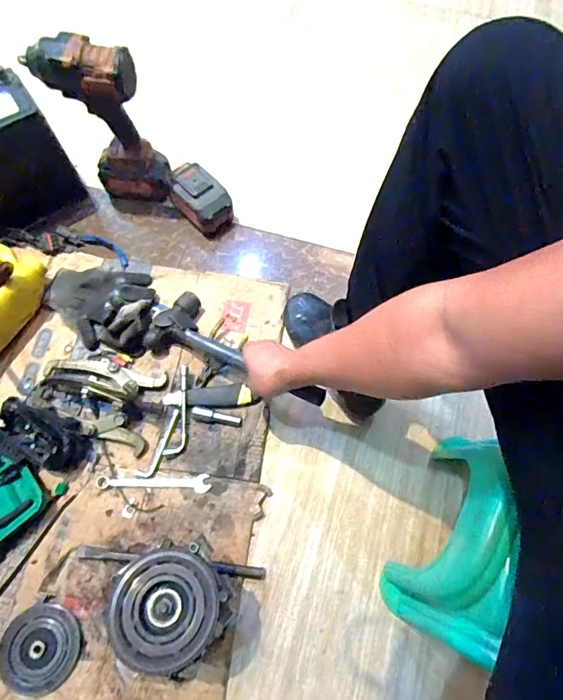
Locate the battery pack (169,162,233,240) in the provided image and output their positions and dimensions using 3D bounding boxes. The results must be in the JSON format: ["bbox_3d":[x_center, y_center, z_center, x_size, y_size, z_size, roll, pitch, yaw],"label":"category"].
[{"bbox_3d":[-0.152,-0.283,0.798,0.130,0.080,0.072,43,74,14],"label":"battery pack"}]

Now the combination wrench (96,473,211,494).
[{"bbox_3d":[-0.196,0.202,0.651,0.171,0.007,0.028,3,69,1],"label":"combination wrench"}]

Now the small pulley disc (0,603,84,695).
[{"bbox_3d":[-0.326,0.399,0.564,0.106,0.016,0.095,-15,70,-6],"label":"small pulley disc"}]

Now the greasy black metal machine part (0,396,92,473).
[{"bbox_3d":[-0.361,0.128,0.629,0.119,0.073,0.080,18,70,7],"label":"greasy black metal machine part"}]

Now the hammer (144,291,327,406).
[{"bbox_3d":[-0.069,0.000,0.670,0.322,0.032,0.114,24,70,23],"label":"hammer"}]

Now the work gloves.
[{"bbox_3d":[-0.316,-0.074,0.722,0.189,0.065,0.163,-4,69,-2],"label":"work gloves"}]

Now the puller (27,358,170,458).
[{"bbox_3d":[-0.296,0.065,0.650,0.203,0.078,0.127,15,69,5],"label":"puller"}]

